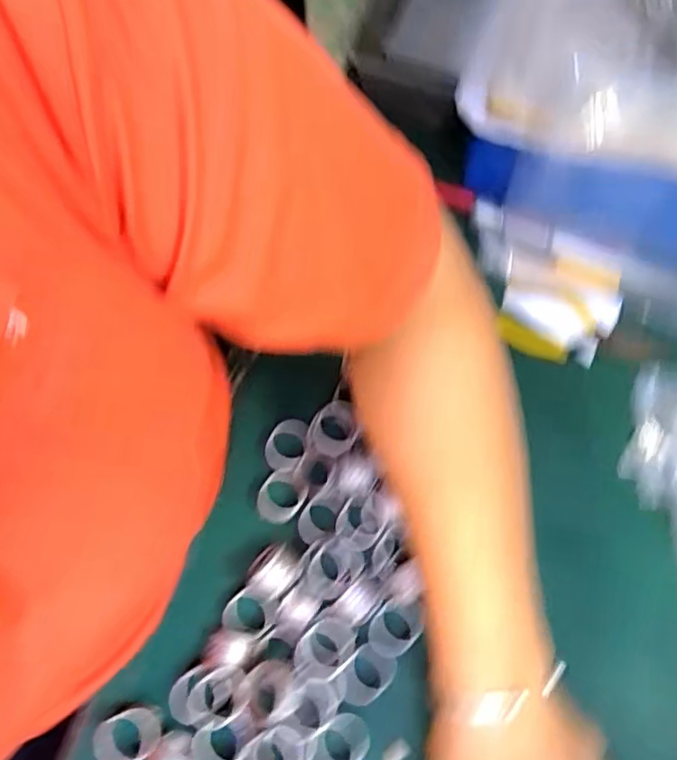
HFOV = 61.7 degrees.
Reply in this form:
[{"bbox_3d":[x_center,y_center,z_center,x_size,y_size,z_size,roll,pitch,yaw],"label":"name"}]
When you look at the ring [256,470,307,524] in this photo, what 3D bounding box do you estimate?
[{"bbox_3d":[-0.037,0.075,0.360,0.029,0.012,0.032,30,75,7],"label":"ring"}]

